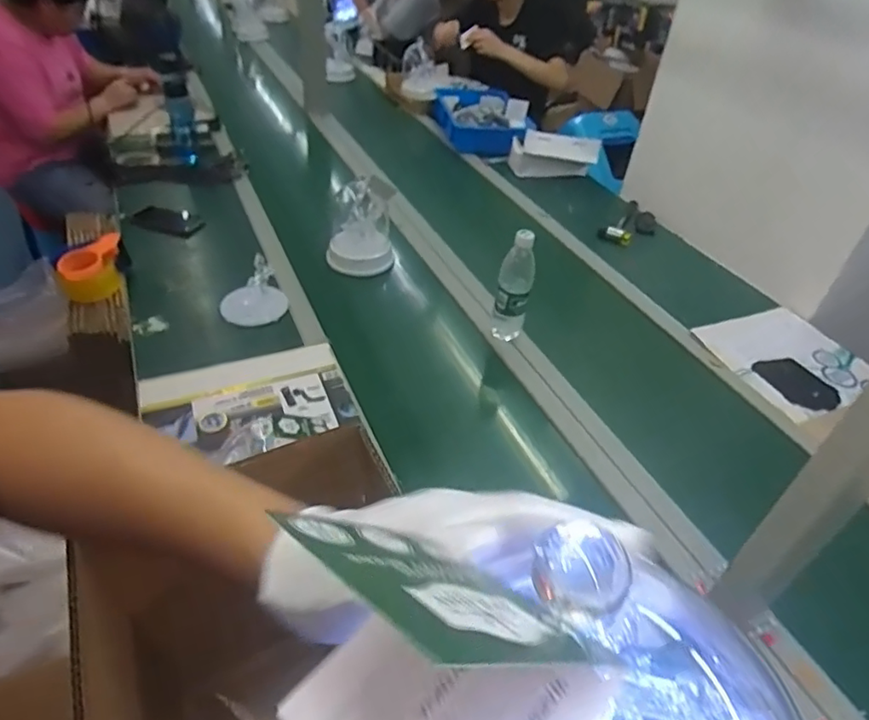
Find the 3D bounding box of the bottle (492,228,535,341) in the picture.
[{"bbox_3d":[0.152,-0.137,1.089,0.059,0.235,0.063,11,40,6],"label":"bottle"}]

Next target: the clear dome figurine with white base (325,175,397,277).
[{"bbox_3d":[-0.162,-0.307,1.290,0.140,0.187,0.125,4,40,-3],"label":"clear dome figurine with white base"}]

